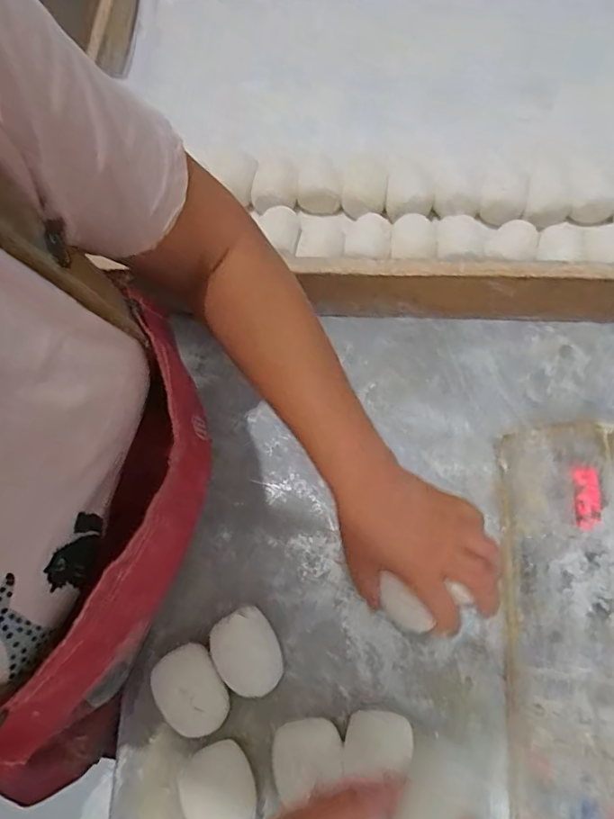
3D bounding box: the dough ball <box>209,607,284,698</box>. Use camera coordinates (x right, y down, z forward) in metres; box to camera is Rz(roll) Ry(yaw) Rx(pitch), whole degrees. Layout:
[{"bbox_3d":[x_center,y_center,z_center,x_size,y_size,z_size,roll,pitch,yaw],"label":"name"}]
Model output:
[{"bbox_3d":[-0.047,0.195,0.418,0.048,0.033,0.062,-28,71,-9],"label":"dough ball"}]

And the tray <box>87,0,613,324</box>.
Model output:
[{"bbox_3d":[0.160,-0.371,0.604,0.779,0.074,0.559,2,69,3],"label":"tray"}]

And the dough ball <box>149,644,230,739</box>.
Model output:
[{"bbox_3d":[-0.089,0.219,0.404,0.048,0.045,0.060,-31,71,-10],"label":"dough ball"}]

